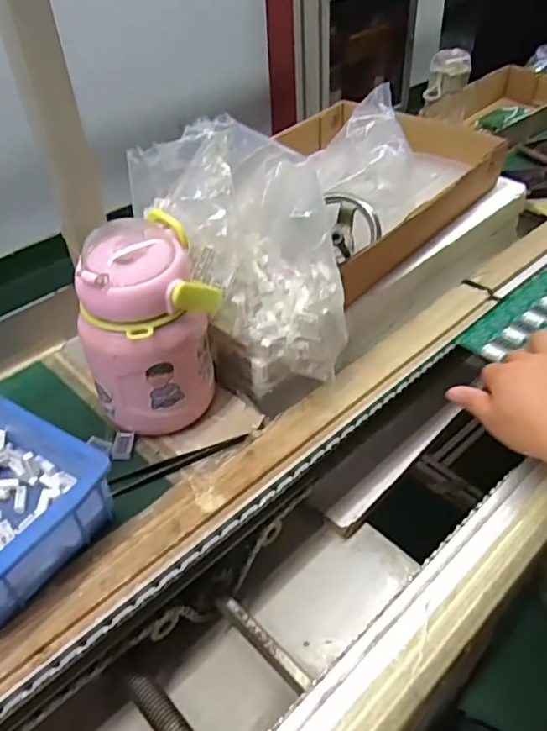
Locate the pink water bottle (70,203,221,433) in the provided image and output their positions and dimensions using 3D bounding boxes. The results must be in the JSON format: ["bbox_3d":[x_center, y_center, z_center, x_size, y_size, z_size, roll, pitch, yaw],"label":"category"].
[{"bbox_3d":[-0.098,-0.025,0.467,0.102,0.162,0.096,5,43,9],"label":"pink water bottle"}]

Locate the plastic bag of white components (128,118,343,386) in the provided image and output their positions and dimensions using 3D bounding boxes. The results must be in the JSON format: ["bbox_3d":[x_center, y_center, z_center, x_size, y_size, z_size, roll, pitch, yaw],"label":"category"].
[{"bbox_3d":[-0.021,-0.090,0.505,0.105,0.201,0.186,-32,49,-27],"label":"plastic bag of white components"}]

